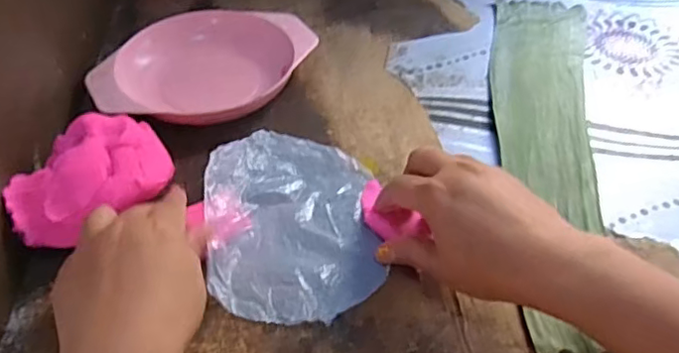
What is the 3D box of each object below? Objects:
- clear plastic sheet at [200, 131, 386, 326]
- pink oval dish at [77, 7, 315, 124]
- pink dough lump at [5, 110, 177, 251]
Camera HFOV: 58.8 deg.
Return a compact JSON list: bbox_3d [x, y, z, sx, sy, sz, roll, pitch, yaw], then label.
[{"bbox_3d":[-0.031,0.024,0.400,0.107,0.031,0.148,-3,45,-2],"label":"clear plastic sheet"},{"bbox_3d":[-0.110,-0.090,0.513,0.189,0.042,0.120,-15,47,-14],"label":"pink oval dish"},{"bbox_3d":[-0.160,0.001,0.395,0.108,0.051,0.072,-30,52,-26],"label":"pink dough lump"}]

